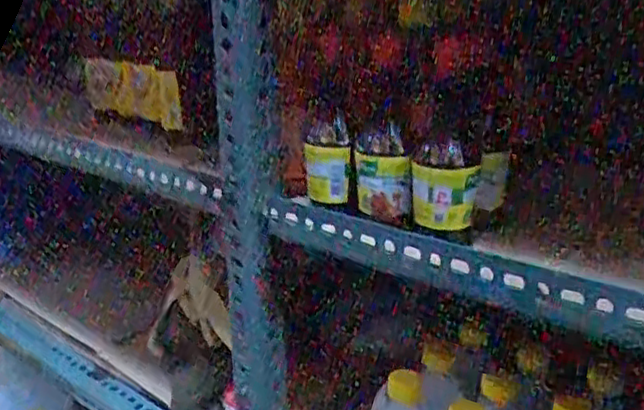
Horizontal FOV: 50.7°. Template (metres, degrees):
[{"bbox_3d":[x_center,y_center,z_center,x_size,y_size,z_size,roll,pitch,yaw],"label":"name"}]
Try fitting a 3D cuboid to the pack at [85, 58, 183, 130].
[{"bbox_3d":[-0.184,-0.110,0.658,0.139,0.054,0.014,15,25,40],"label":"pack"}]

